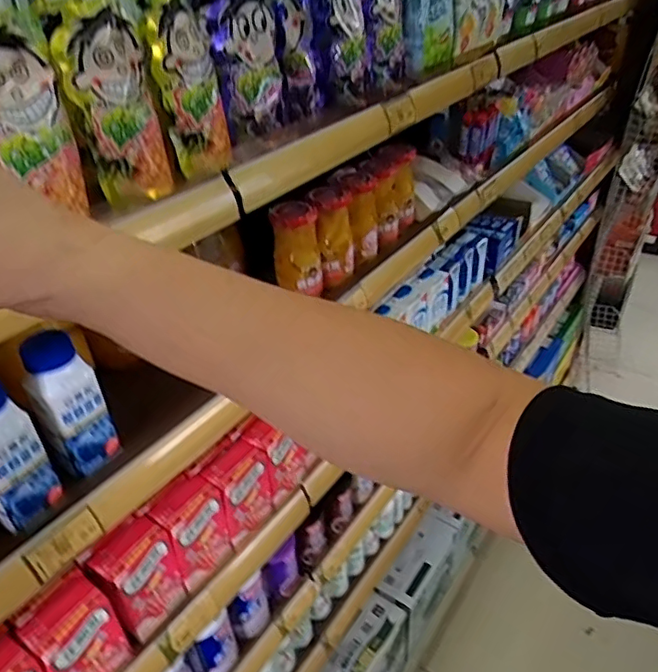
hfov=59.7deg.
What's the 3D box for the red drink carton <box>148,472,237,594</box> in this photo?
[{"bbox_3d":[-0.148,0.213,0.624,0.049,0.103,0.066,25,45,33],"label":"red drink carton"}]

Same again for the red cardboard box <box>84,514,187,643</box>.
[{"bbox_3d":[-0.193,0.242,0.583,0.054,0.105,0.066,22,43,30],"label":"red cardboard box"}]

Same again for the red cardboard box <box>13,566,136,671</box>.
[{"bbox_3d":[-0.230,0.278,0.528,0.055,0.100,0.069,25,45,33],"label":"red cardboard box"}]

